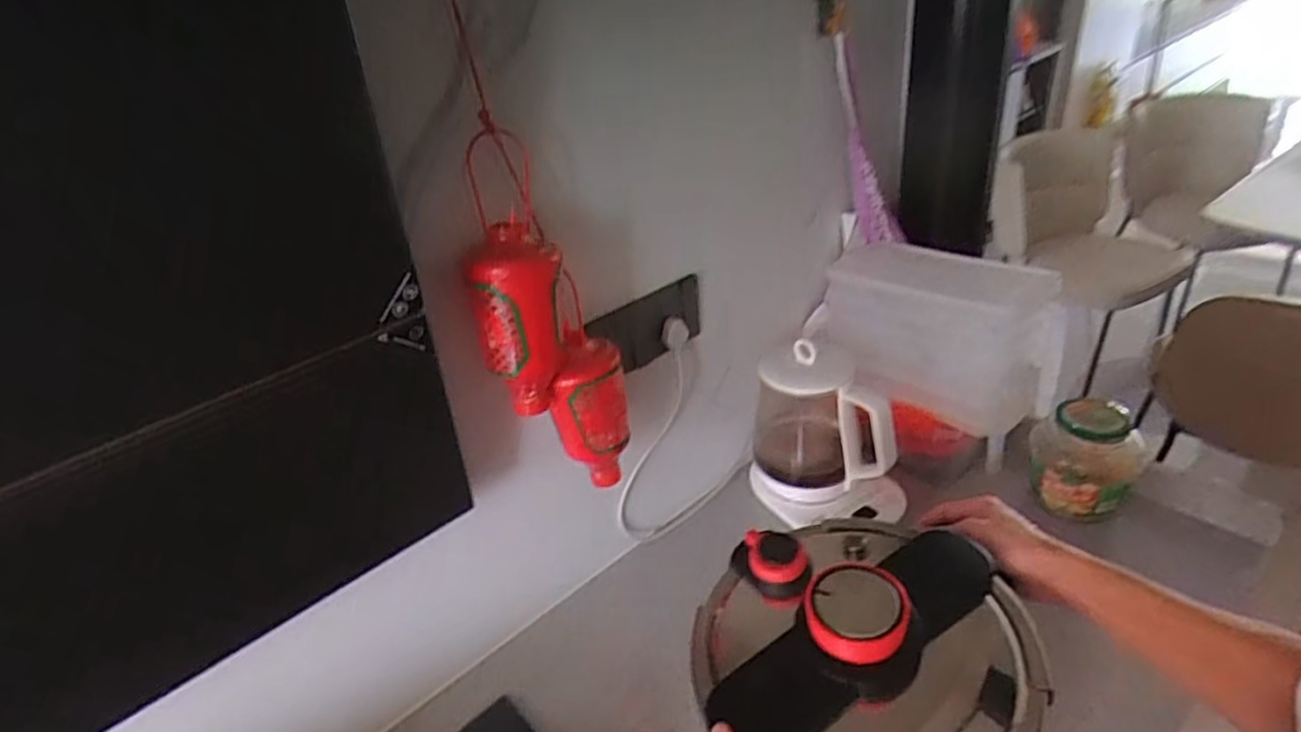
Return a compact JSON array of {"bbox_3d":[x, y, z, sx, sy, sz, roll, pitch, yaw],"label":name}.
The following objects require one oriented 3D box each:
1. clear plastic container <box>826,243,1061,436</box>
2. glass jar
[{"bbox_3d":[0.392,-0.047,0.927,0.287,0.173,0.173,10,36,25],"label":"clear plastic container"},{"bbox_3d":[0.558,0.114,0.875,0.114,0.145,0.114,-5,32,3],"label":"glass jar"}]

